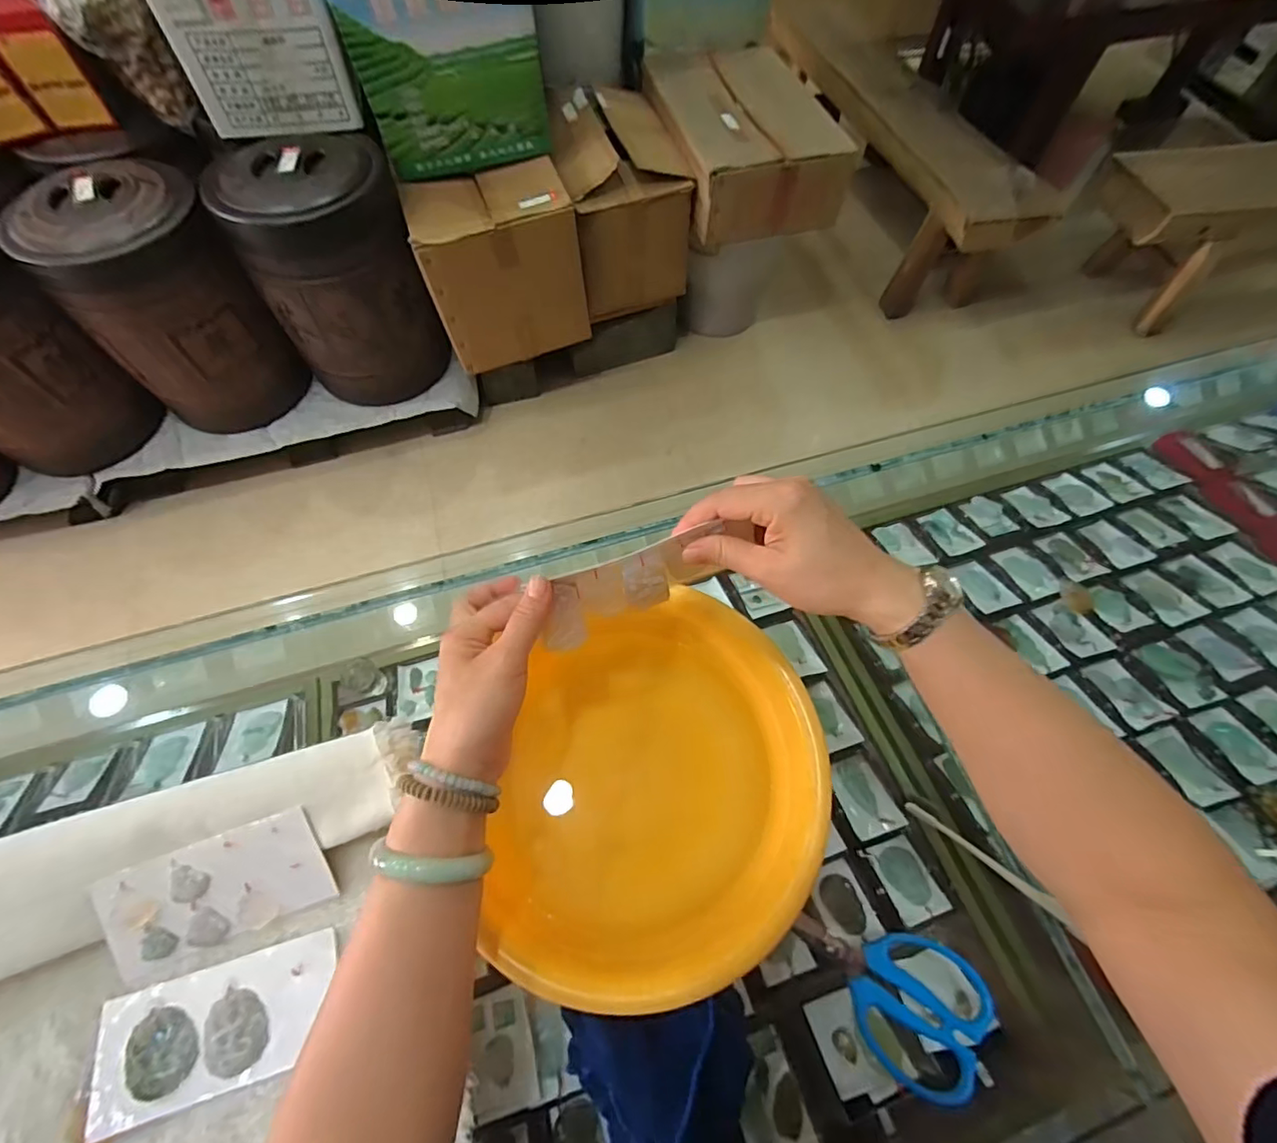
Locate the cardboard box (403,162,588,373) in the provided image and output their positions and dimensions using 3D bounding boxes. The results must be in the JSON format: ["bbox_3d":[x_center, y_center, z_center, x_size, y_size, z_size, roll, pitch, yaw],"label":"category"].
[{"bbox_3d":[-0.373,-0.814,1.462,0.386,0.382,0.282,-21,67,-12],"label":"cardboard box"}]

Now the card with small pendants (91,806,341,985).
[{"bbox_3d":[-0.313,0.238,0.408,0.150,0.007,0.076,-20,92,-10],"label":"card with small pendants"}]

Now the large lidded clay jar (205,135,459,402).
[{"bbox_3d":[-0.758,-0.755,1.418,0.359,0.522,0.359,1,64,-2],"label":"large lidded clay jar"}]

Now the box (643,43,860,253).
[{"bbox_3d":[0.267,-1.192,1.520,0.403,0.208,0.575,-18,66,-11],"label":"box"}]

